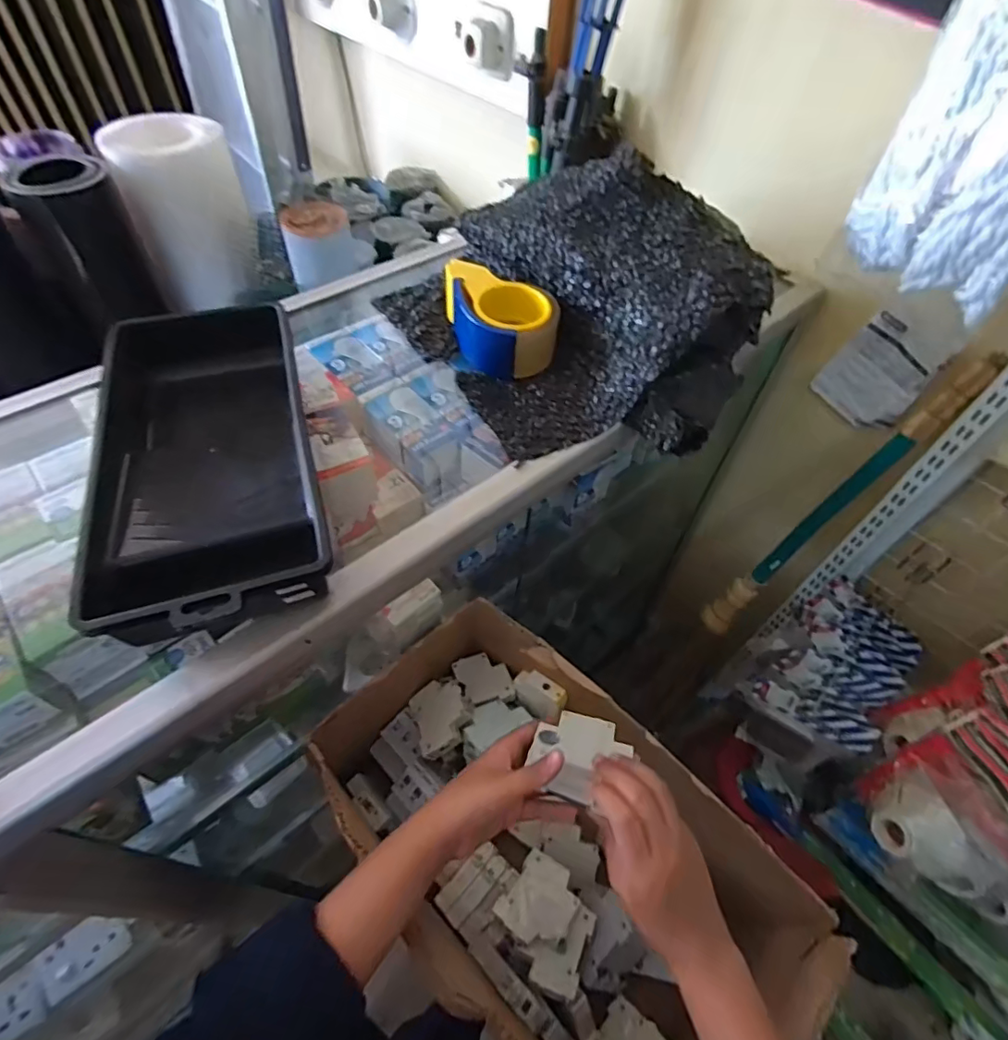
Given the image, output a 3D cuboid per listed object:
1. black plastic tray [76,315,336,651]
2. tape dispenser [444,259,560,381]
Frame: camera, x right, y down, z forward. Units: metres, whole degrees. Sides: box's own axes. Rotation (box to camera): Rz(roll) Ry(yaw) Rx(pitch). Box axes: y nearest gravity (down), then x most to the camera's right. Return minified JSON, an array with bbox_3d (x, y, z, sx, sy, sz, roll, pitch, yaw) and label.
[{"bbox_3d":[-0.239,-0.055,0.456,0.150,0.076,0.348,-14,55,-14],"label":"black plastic tray"},{"bbox_3d":[-0.001,-0.219,0.593,0.097,0.066,0.126,-12,55,-12],"label":"tape dispenser"}]

